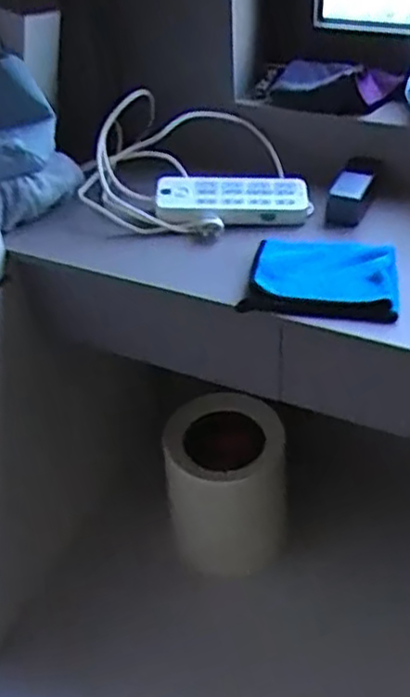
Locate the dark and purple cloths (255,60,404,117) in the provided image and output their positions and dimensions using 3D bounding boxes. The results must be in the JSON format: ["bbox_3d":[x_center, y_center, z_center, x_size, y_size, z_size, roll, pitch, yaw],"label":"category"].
[{"bbox_3d":[0.188,-0.397,1.065,0.207,0.071,0.053,9,42,11],"label":"dark and purple cloths"}]

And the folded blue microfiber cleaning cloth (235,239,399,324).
[{"bbox_3d":[0.154,-0.093,0.913,0.191,0.030,0.135,6,42,9],"label":"folded blue microfiber cleaning cloth"}]

